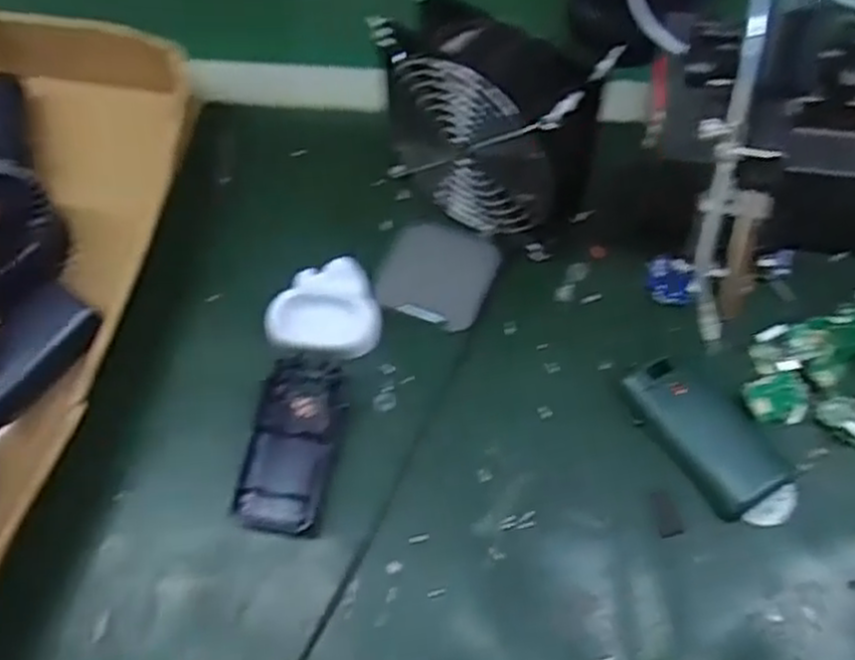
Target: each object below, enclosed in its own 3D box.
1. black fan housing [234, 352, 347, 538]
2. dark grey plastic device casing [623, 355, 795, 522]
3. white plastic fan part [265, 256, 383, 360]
[{"bbox_3d":[-0.073,0.060,0.409,0.044,0.018,0.097,6,62,6],"label":"black fan housing"},{"bbox_3d":[0.145,0.051,0.392,0.047,0.013,0.087,-30,64,-12],"label":"dark grey plastic device casing"},{"bbox_3d":[-0.059,-0.012,0.448,0.065,0.023,0.064,-1,62,3],"label":"white plastic fan part"}]

